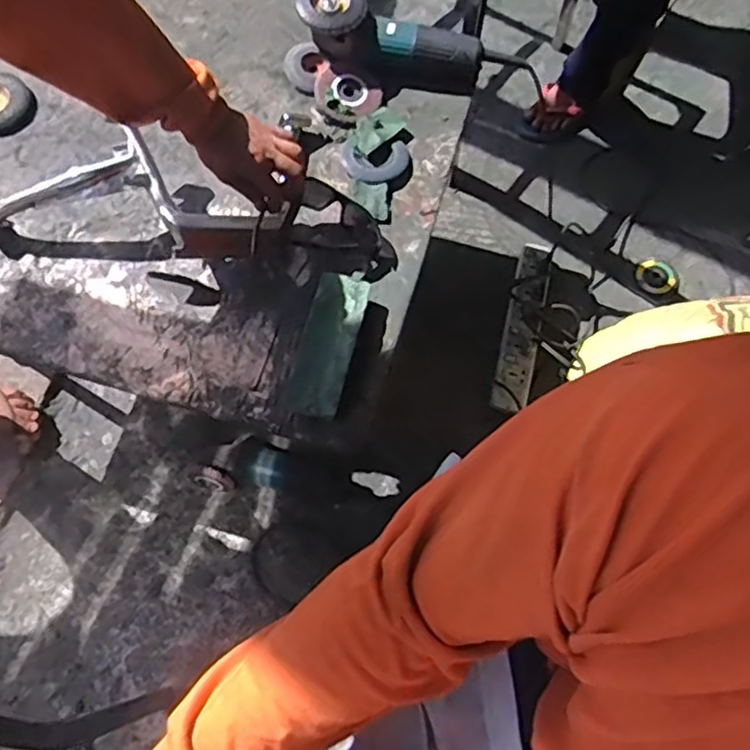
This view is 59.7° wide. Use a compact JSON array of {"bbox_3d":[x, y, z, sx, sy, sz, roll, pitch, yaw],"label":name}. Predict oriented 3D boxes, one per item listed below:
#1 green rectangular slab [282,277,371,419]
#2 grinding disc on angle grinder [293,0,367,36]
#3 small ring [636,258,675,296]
[{"bbox_3d":[-0.057,-0.034,0.803,0.070,0.042,0.181,15,68,5],"label":"green rectangular slab"},{"bbox_3d":[-0.060,-0.510,0.895,0.095,0.022,0.084,3,80,-1],"label":"grinding disc on angle grinder"},{"bbox_3d":[0.556,-0.194,1.293,0.072,0.021,0.075,1,68,-1],"label":"small ring"}]

